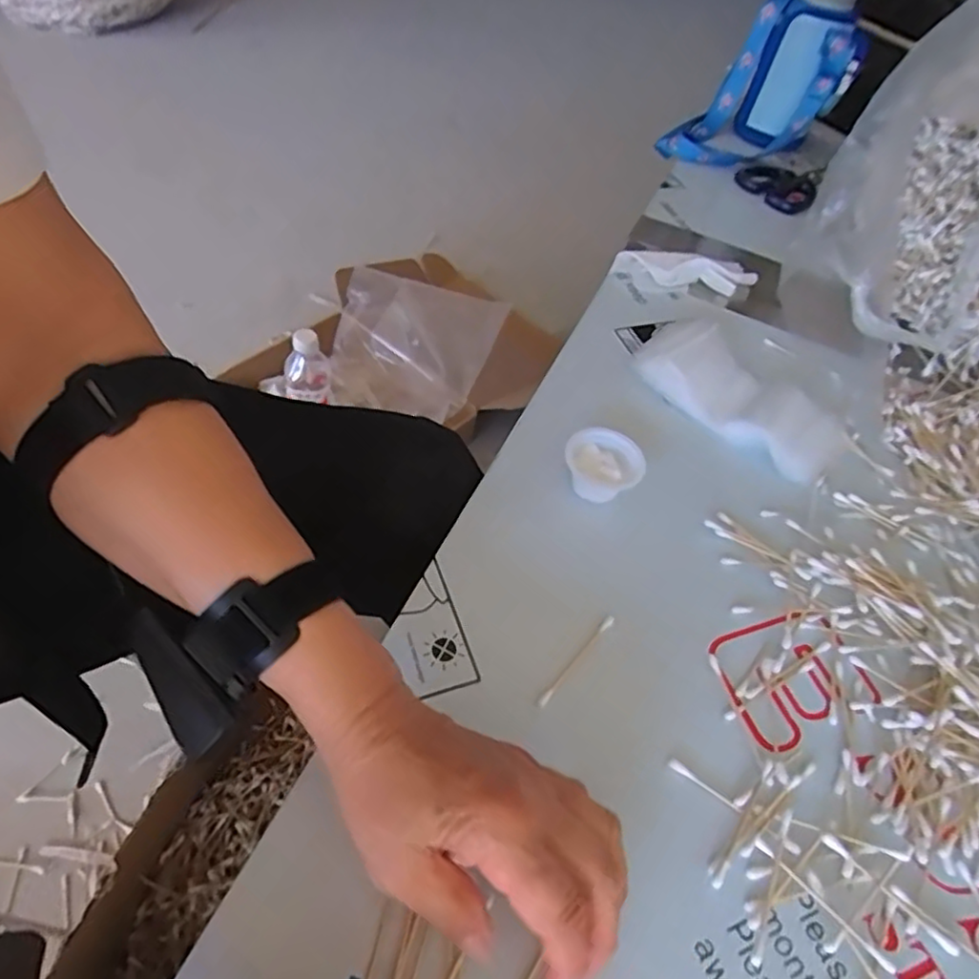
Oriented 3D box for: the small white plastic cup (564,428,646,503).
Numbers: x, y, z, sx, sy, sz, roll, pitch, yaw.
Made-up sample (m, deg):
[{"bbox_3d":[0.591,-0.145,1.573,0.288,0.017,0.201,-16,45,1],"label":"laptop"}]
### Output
[{"bbox_3d":[0.078,-0.012,0.455,0.054,0.039,0.049,39,57,20],"label":"small white plastic cup"}]

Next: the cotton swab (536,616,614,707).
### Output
[{"bbox_3d":[0.050,0.098,0.370,0.005,0.006,0.070,38,56,18],"label":"cotton swab"}]

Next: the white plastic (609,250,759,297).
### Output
[{"bbox_3d":[0.190,-0.215,0.628,0.139,0.026,0.056,-3,53,-12],"label":"white plastic"}]

